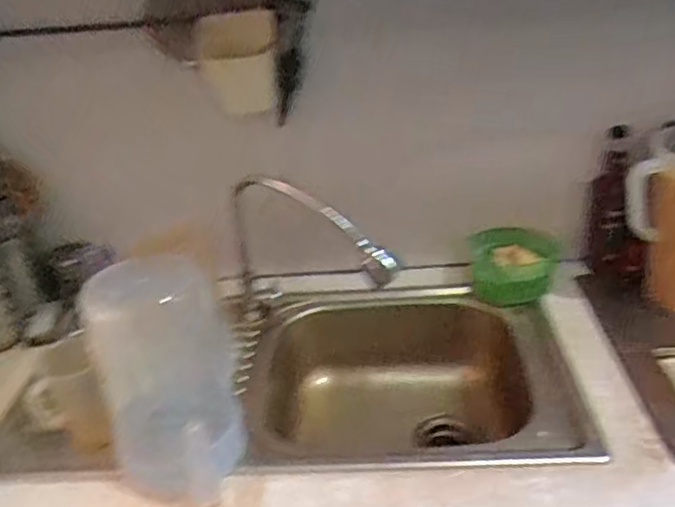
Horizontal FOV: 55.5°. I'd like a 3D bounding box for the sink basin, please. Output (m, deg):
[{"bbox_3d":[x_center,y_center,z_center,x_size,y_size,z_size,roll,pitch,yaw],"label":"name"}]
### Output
[{"bbox_3d":[0.127,0.272,1.092,0.493,0.287,0.474,-4,28,2],"label":"sink basin"}]

